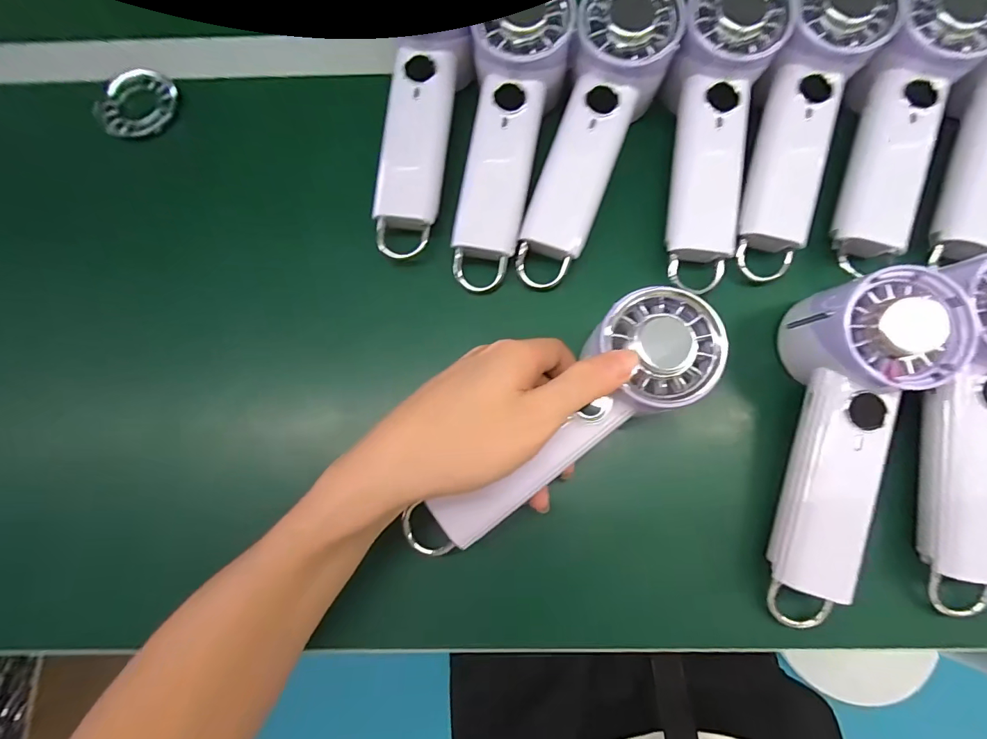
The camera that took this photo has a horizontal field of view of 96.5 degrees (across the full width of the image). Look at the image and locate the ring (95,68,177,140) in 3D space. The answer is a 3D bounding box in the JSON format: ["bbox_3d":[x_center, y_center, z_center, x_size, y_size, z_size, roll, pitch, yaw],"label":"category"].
[{"bbox_3d":[-0.274,-0.202,0.334,0.055,0.011,0.055,0,76,1],"label":"ring"}]

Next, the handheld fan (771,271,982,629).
[{"bbox_3d":[0.191,0.043,0.246,0.068,0.053,0.192,14,90,4],"label":"handheld fan"}]

